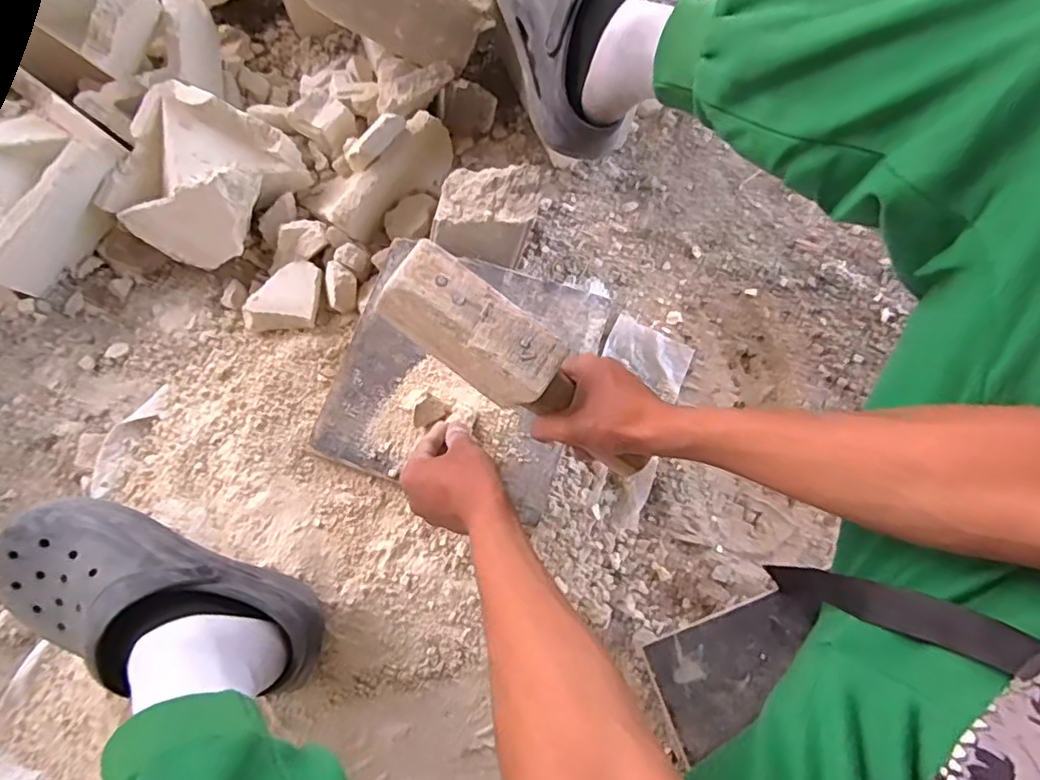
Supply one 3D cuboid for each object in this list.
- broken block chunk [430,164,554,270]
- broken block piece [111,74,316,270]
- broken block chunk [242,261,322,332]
[{"bbox_3d":[-0.036,-0.199,0.662,0.111,0.049,0.105,17,76,3],"label":"broken block chunk"},{"bbox_3d":[-0.355,-0.232,0.666,0.178,0.090,0.168,27,77,6],"label":"broken block piece"},{"bbox_3d":[-0.260,-0.105,0.653,0.077,0.024,0.076,-1,81,-20],"label":"broken block chunk"}]

